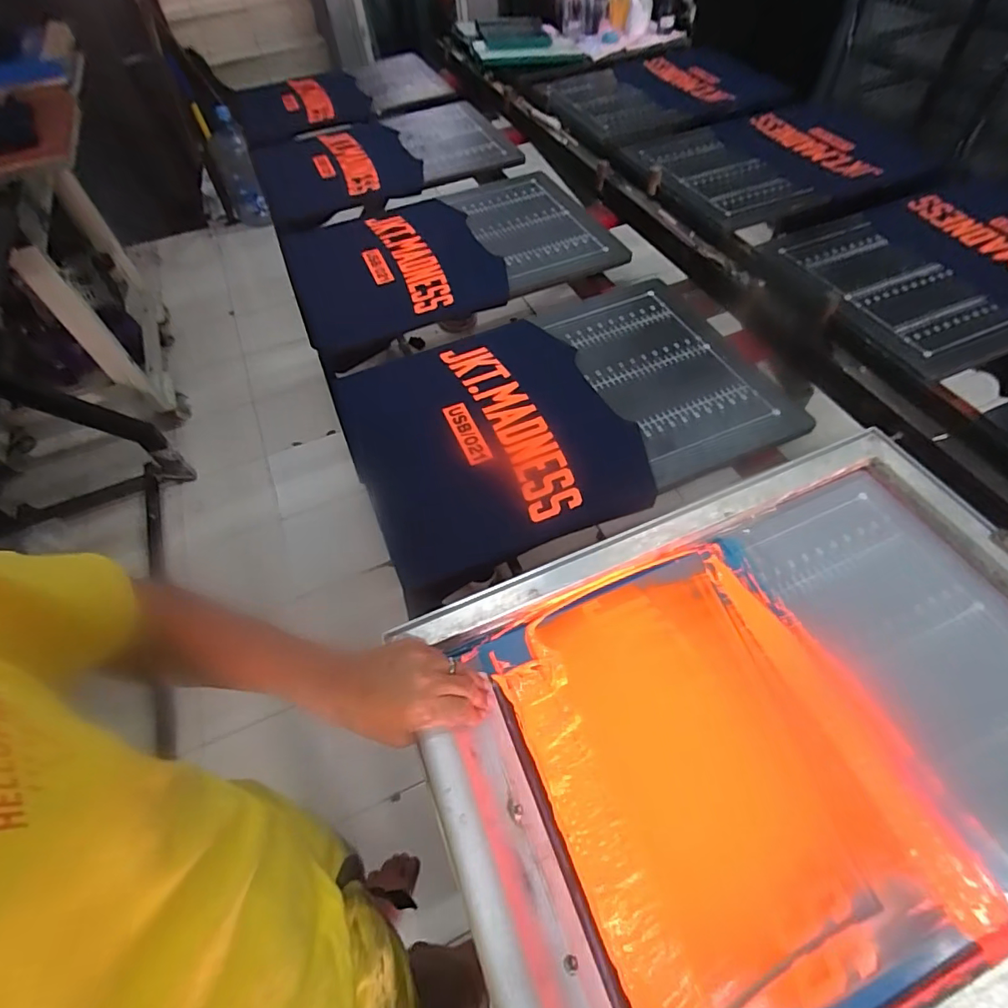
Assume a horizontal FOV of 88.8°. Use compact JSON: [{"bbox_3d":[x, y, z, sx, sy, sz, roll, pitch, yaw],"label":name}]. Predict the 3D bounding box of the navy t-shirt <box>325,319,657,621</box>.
[{"bbox_3d":[-0.031,-0.095,0.758,0.382,0.069,0.418,-26,57,-2],"label":"navy t-shirt"}]

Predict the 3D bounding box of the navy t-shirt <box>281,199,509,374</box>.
[{"bbox_3d":[-0.212,-0.451,0.985,0.370,0.035,0.433,-21,58,-10],"label":"navy t-shirt"}]

